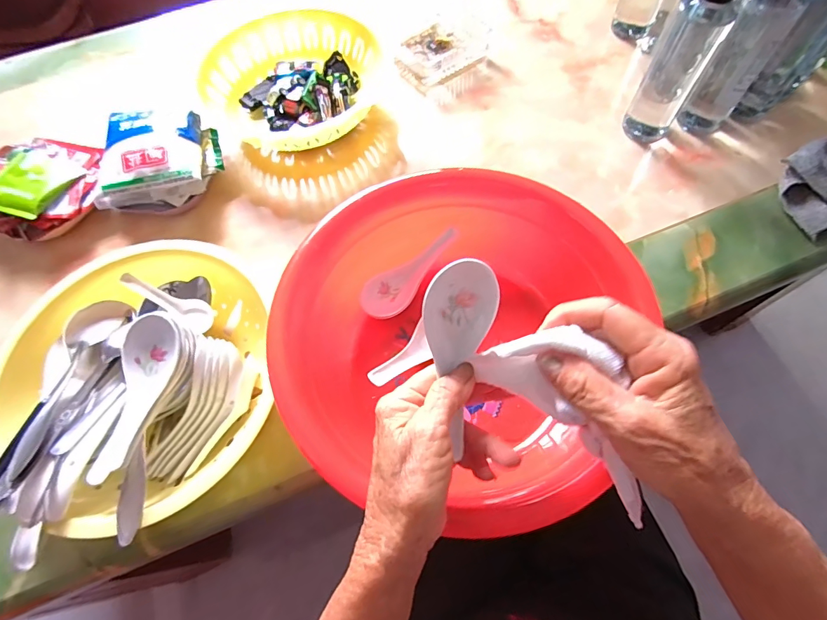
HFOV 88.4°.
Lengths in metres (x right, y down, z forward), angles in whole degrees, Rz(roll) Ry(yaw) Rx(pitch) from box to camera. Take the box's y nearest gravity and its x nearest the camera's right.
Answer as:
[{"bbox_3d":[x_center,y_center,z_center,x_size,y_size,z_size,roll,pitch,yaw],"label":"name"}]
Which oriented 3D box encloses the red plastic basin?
[{"bbox_3d":[0.029,0.019,0.383,0.271,0.096,0.291,-1,65,2],"label":"red plastic basin"}]

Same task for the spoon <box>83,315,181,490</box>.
[{"bbox_3d":[-0.225,0.069,0.345,0.042,0.029,0.129,1,65,3],"label":"spoon"}]

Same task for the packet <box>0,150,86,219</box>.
[{"bbox_3d":[-0.436,-0.143,0.480,0.082,0.019,0.085,18,67,11],"label":"packet"}]

